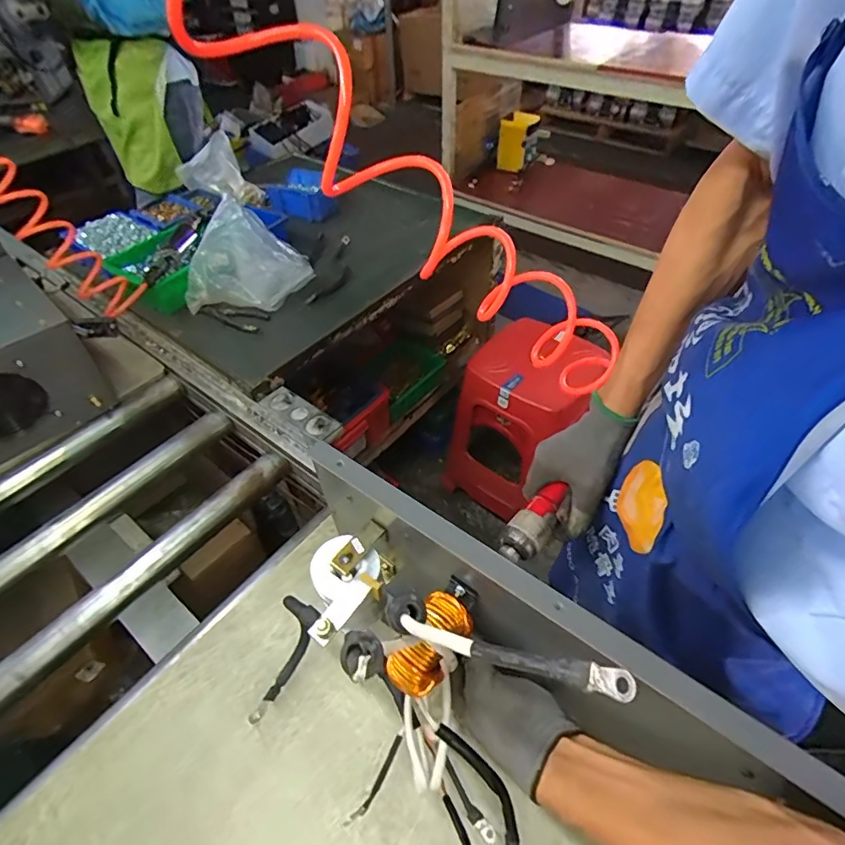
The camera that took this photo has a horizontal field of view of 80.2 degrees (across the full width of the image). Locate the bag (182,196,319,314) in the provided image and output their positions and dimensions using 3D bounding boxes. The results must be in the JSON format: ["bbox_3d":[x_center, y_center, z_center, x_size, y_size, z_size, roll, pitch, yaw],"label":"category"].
[{"bbox_3d":[-0.340,-0.311,0.968,0.236,0.168,0.109,2,48,3],"label":"bag"}]

